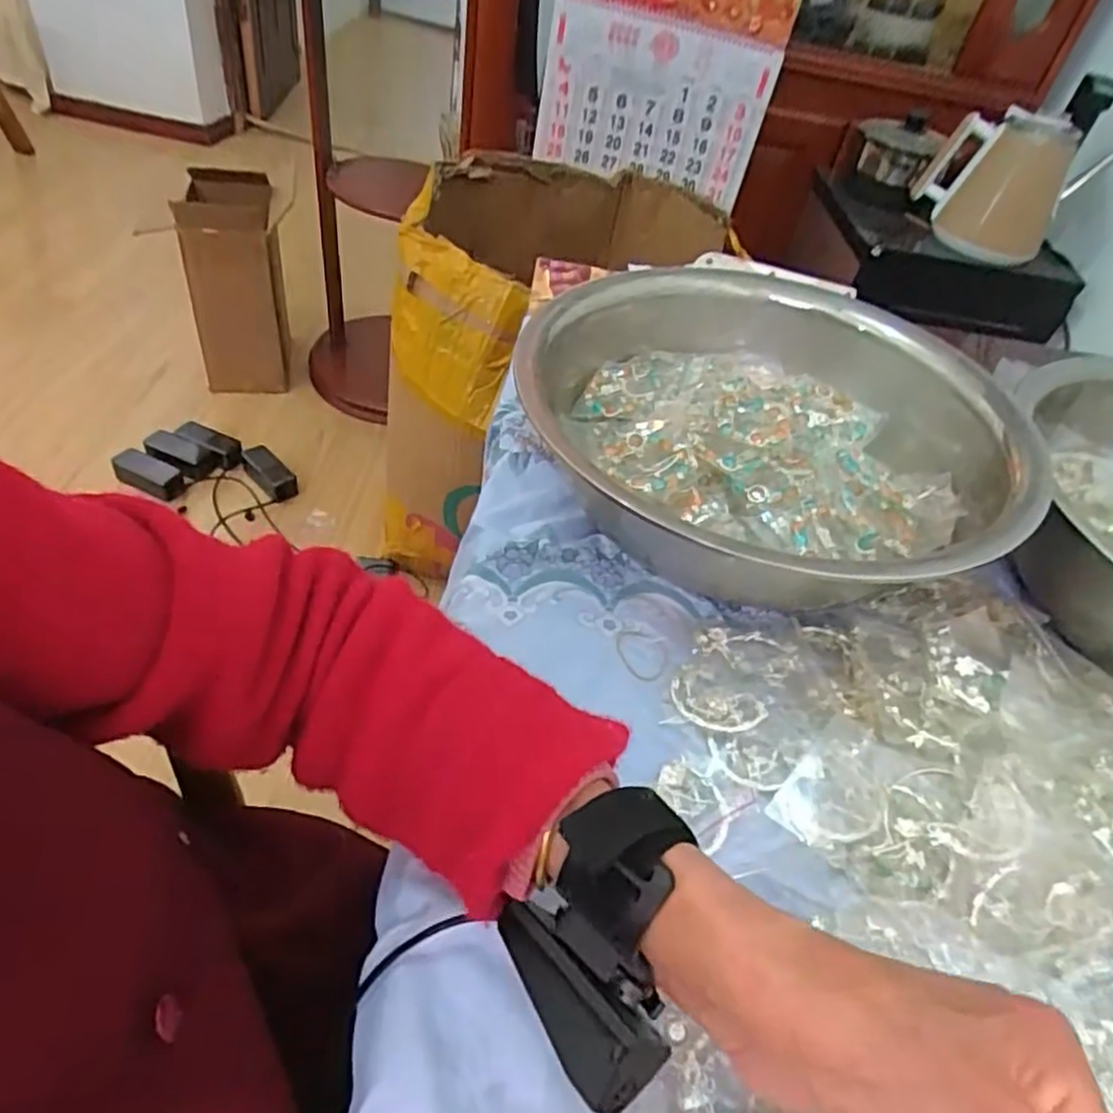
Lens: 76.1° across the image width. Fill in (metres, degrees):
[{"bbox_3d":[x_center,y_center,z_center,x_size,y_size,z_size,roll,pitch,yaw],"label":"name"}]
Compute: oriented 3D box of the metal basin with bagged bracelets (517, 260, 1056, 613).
[{"bbox_3d":[0.169,-0.109,0.542,0.353,0.107,0.347,7,45,-7],"label":"metal basin with bagged bracelets"}]

